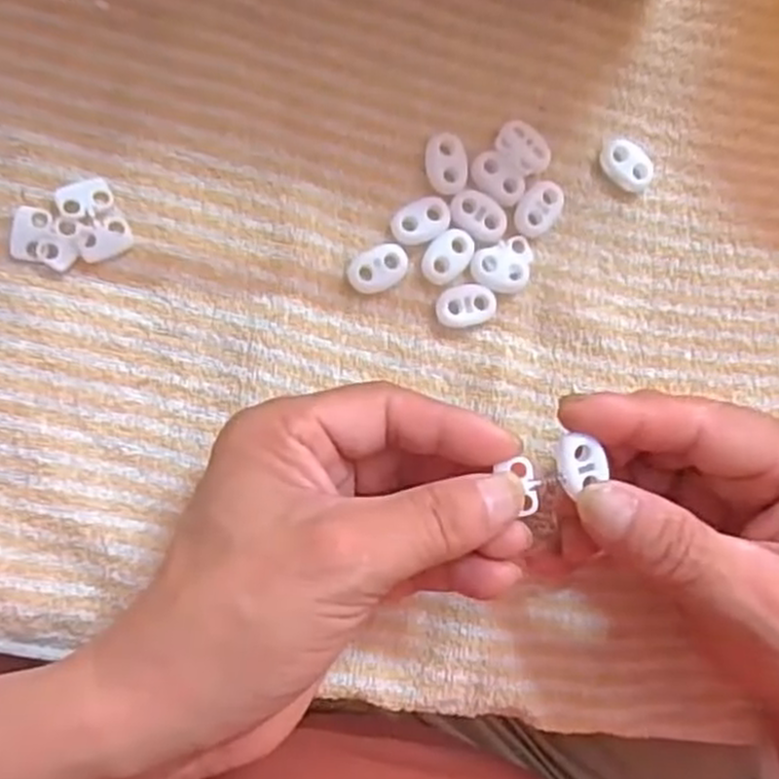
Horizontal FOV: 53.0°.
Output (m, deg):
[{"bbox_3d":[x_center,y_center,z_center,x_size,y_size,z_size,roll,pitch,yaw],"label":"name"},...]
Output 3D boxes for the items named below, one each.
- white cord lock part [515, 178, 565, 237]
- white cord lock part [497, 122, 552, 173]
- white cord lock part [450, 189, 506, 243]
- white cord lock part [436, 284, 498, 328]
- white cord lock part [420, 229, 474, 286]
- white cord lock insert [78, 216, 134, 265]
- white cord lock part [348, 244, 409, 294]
[{"bbox_3d":[0.056,-0.068,0.293,0.015,0.004,0.022,40,82,-6],"label":"white cord lock part"},{"bbox_3d":[0.051,-0.091,0.293,0.021,0.008,0.018,37,83,-7],"label":"white cord lock part"},{"bbox_3d":[0.034,-0.064,0.287,0.022,0.004,0.016,30,84,-8],"label":"white cord lock part"},{"bbox_3d":[0.028,-0.031,0.288,0.022,0.005,0.016,-16,91,-10],"label":"white cord lock part"},{"bbox_3d":[0.022,-0.049,0.284,0.015,0.004,0.022,42,82,-6],"label":"white cord lock part"},{"bbox_3d":[-0.098,-0.052,0.268,0.018,0.004,0.012,-26,93,-10],"label":"white cord lock insert"},{"bbox_3d":[-0.004,-0.044,0.284,0.023,0.007,0.015,-26,93,-10],"label":"white cord lock part"}]

